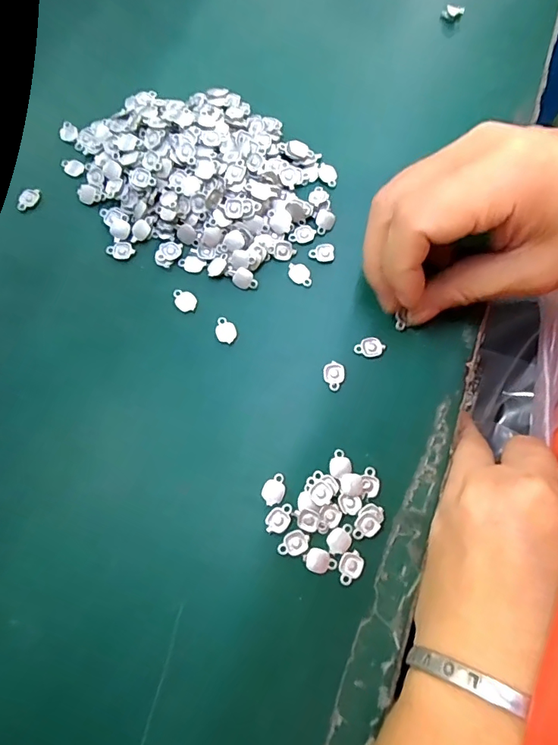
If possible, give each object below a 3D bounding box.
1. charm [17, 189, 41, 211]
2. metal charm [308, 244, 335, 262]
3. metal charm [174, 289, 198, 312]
[{"bbox_3d":[-0.134,-0.093,0.250,0.008,0.004,0.015,30,78,8],"label":"charm"},{"bbox_3d":[0.022,-0.062,0.238,0.013,0.004,0.010,0,75,1],"label":"metal charm"},{"bbox_3d":[-0.047,-0.037,0.233,0.010,0.004,0.014,-30,77,-7],"label":"metal charm"}]

